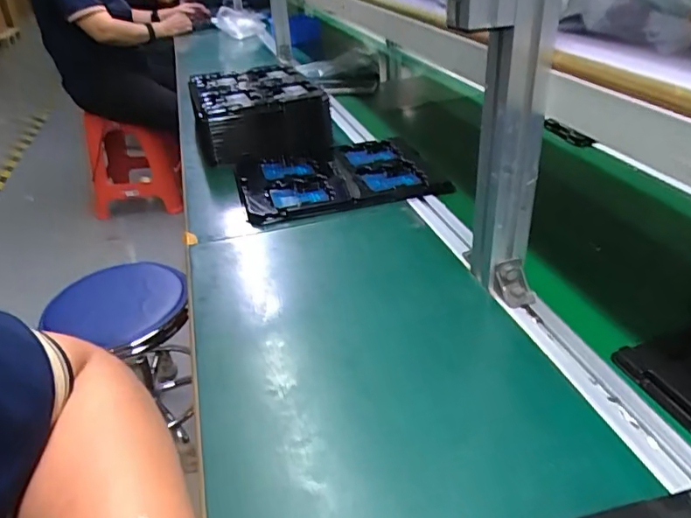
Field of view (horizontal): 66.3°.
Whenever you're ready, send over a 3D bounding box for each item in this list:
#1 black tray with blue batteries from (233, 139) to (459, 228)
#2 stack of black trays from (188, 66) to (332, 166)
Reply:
[{"bbox_3d":[-0.016,-0.126,0.807,0.284,0.024,0.214,-12,33,-11],"label":"black tray with blue batteries"},{"bbox_3d":[-0.168,-0.273,0.991,0.217,0.102,0.320,-15,34,-14],"label":"stack of black trays"}]

